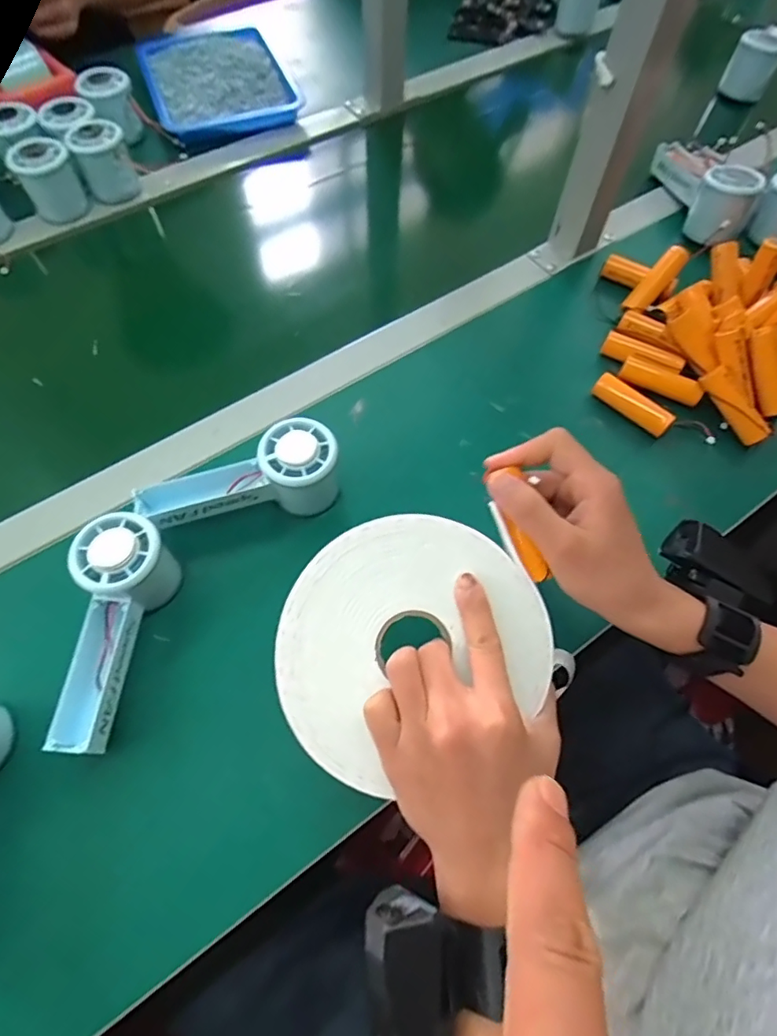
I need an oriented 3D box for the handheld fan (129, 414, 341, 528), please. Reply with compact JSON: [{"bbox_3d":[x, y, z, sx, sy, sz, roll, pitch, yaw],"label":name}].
[{"bbox_3d":[-0.114,-0.029,0.411,0.146,0.061,0.055,-8,64,-5],"label":"handheld fan"}]

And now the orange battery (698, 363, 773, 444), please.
[{"bbox_3d":[0.297,-0.096,0.459,0.019,0.017,0.070,-32,86,-16],"label":"orange battery"}]

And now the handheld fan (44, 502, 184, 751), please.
[{"bbox_3d":[-0.188,0.077,0.363,0.053,0.067,0.150,7,64,2],"label":"handheld fan"}]

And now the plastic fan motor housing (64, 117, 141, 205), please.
[{"bbox_3d":[-0.309,-0.389,0.588,0.057,0.061,0.052,-18,66,-10],"label":"plastic fan motor housing"}]

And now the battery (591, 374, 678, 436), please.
[{"bbox_3d":[0.213,-0.099,0.470,0.072,0.019,0.019,41,70,17],"label":"battery"}]

